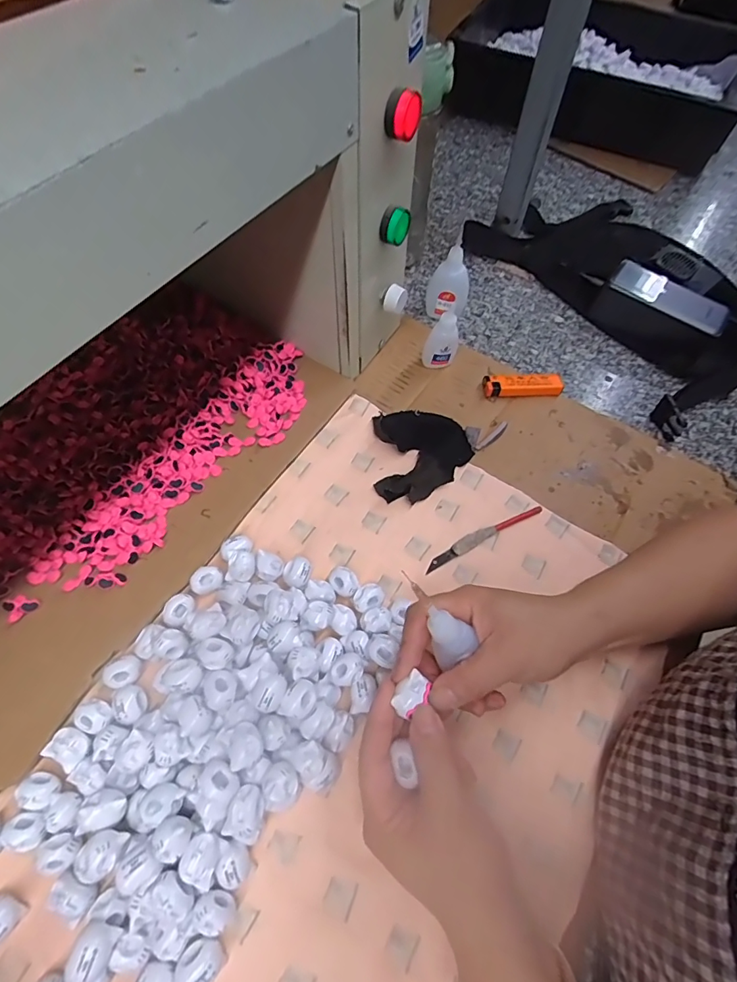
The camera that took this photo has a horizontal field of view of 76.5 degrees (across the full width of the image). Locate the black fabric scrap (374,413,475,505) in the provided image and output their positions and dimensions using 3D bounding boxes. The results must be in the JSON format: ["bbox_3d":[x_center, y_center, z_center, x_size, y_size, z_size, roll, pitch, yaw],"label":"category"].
[{"bbox_3d":[0.052,-0.037,0.437,0.090,0.029,0.092,-1,60,0],"label":"black fabric scrap"}]

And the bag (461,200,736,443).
[{"bbox_3d":[0.304,-0.247,0.550,0.209,0.060,0.342,-27,63,-14],"label":"bag"}]

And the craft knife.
[{"bbox_3d":[0.101,0.039,0.409,0.118,0.009,0.012,-26,63,-14],"label":"craft knife"}]

